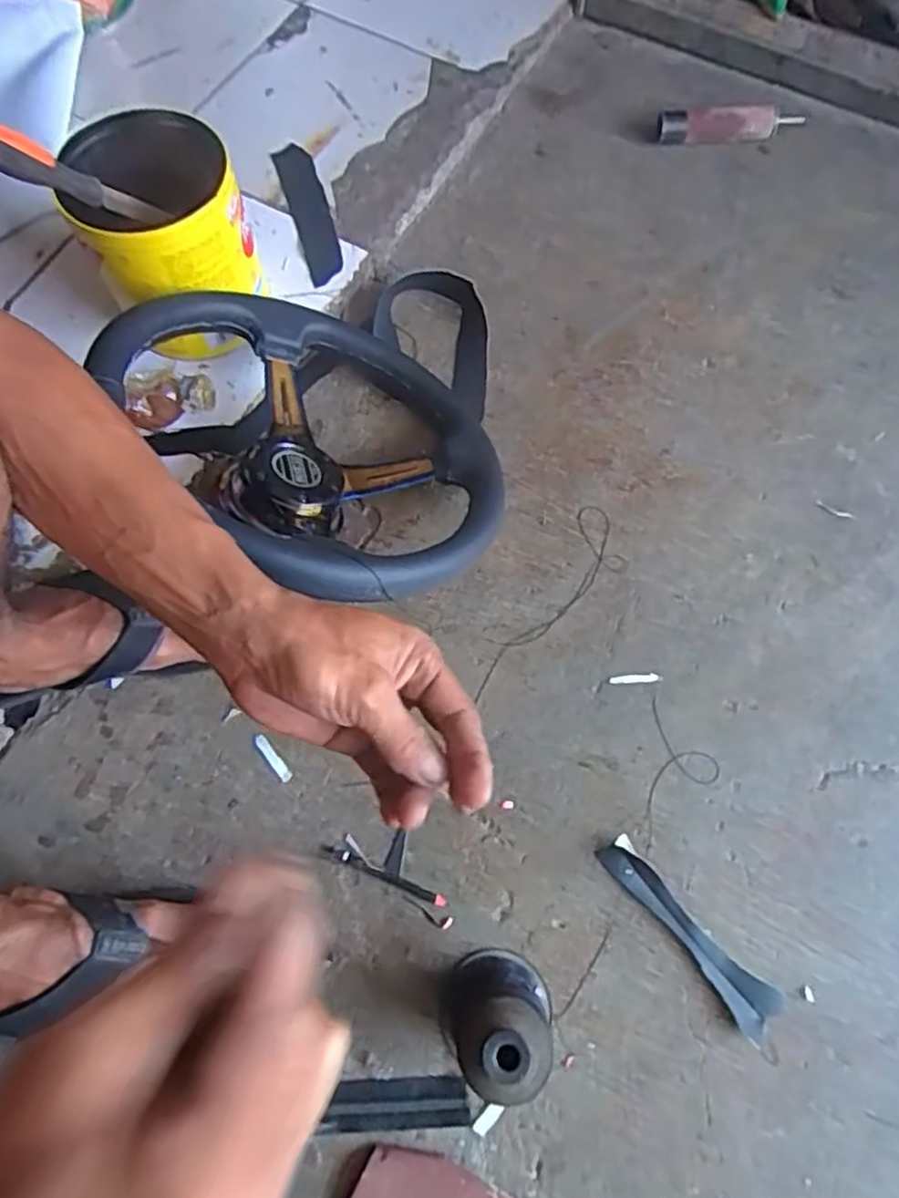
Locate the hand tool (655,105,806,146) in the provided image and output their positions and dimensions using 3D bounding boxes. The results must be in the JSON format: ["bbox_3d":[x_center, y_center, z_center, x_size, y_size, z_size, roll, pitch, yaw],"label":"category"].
[{"bbox_3d":[0.328,-0.554,0.836,0.166,0.037,0.033,0,71,1],"label":"hand tool"}]

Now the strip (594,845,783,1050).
[{"bbox_3d":[0.180,0.257,0.549,0.037,0.012,0.165,-42,75,-13],"label":"strip"}]

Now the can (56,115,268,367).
[{"bbox_3d":[-0.262,-0.338,0.682,0.144,0.162,0.171,-39,75,-12],"label":"can"}]

